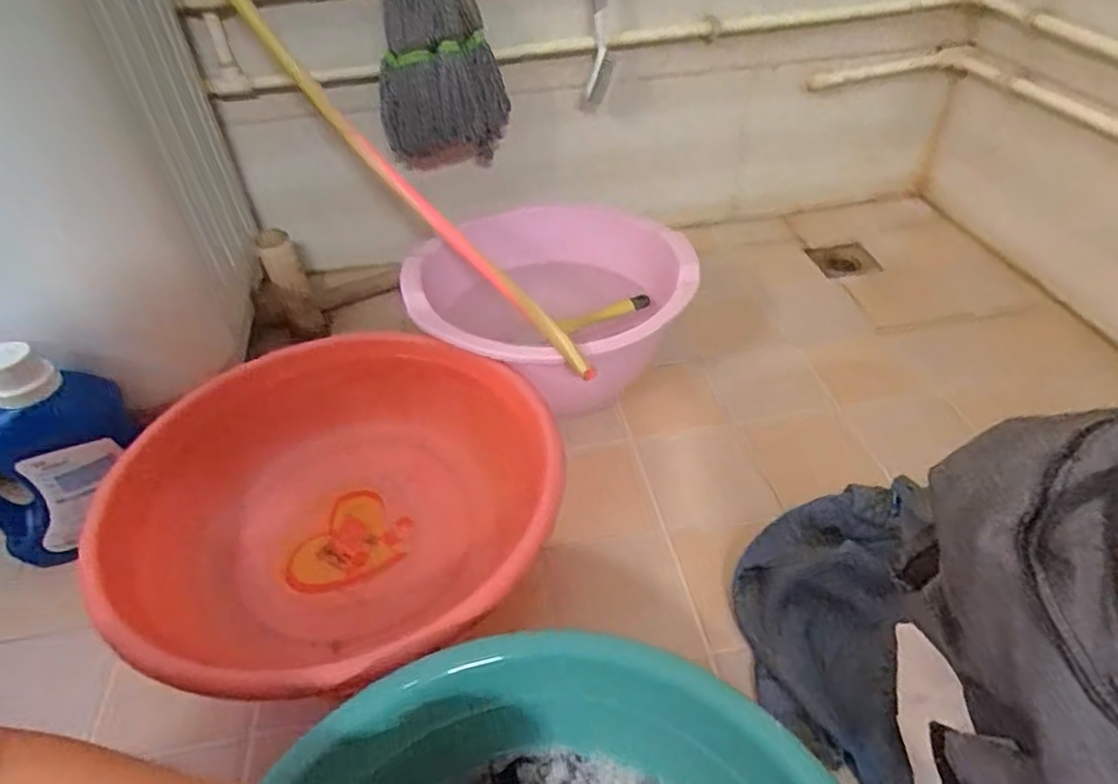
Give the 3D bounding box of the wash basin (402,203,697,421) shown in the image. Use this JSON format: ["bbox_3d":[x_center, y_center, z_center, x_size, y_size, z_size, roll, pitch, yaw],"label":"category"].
[{"bbox_3d":[-0.021,-0.135,0.954,0.399,0.158,0.364,-3,43,2],"label":"wash basin"}]

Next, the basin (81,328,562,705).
[{"bbox_3d":[-0.222,0.109,0.707,0.437,0.116,0.446,20,48,24],"label":"basin"}]

